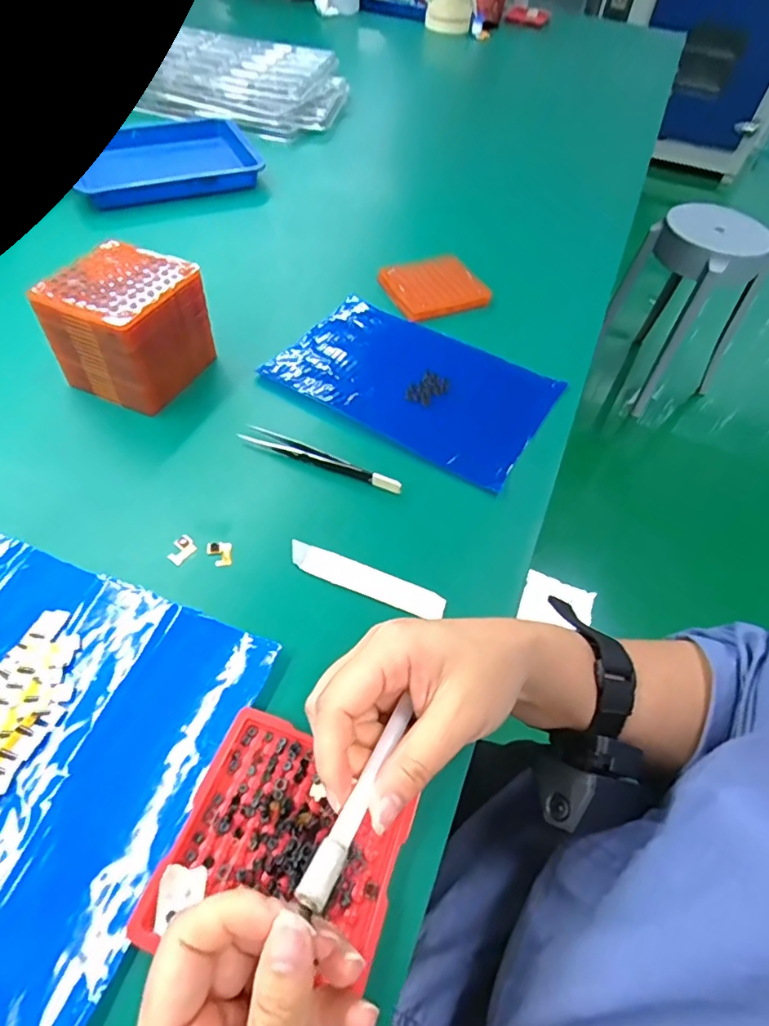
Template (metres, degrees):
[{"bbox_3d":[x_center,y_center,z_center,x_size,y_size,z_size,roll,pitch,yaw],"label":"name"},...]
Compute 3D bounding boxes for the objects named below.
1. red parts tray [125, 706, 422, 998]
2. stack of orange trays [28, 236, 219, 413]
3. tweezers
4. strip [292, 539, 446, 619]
[{"bbox_3d":[-0.045,0.154,0.239,0.100,0.008,0.096,18,54,11],"label":"red parts tray"},{"bbox_3d":[-0.194,-0.141,0.406,0.083,0.084,0.093,20,55,12],"label":"stack of orange trays"},{"bbox_3d":[-0.048,-0.038,0.381,0.126,0.010,0.015,22,55,14],"label":"tweezers"},{"bbox_3d":[-0.012,0.042,0.329,0.101,0.004,0.020,21,60,8],"label":"strip"}]

